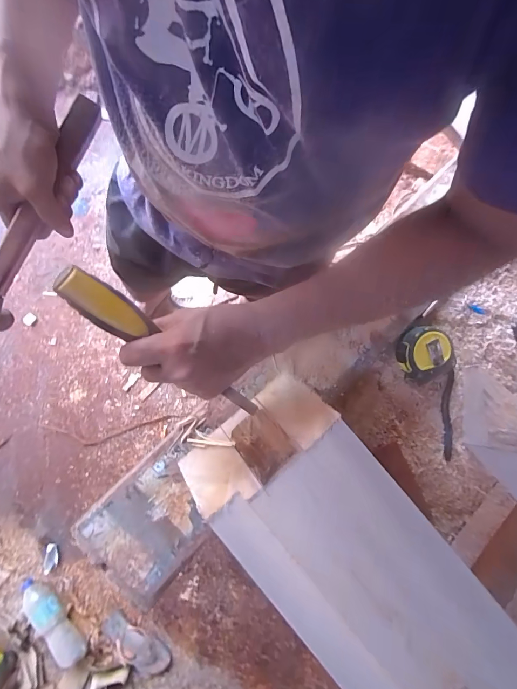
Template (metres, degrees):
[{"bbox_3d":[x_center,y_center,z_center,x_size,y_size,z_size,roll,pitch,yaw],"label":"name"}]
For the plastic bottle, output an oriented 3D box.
[{"bbox_3d":[-0.653,0.875,1.071,0.090,0.065,0.289,-34,87,-8],"label":"plastic bottle"}]

